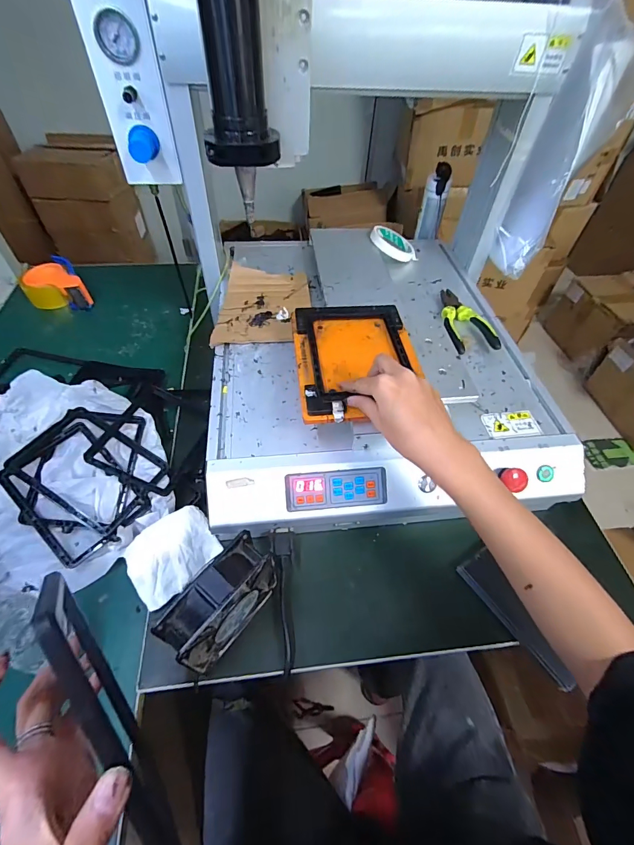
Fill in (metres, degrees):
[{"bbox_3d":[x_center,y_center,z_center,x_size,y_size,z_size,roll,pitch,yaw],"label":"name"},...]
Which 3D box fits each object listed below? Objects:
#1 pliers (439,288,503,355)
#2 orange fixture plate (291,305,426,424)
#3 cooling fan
[{"bbox_3d":[0.233,-0.167,0.596,0.073,0.016,0.147,-3,52,-6],"label":"pliers"},{"bbox_3d":[0.052,-0.086,0.470,0.154,0.018,0.196,-3,52,-6],"label":"orange fixture plate"},{"bbox_3d":[-0.096,0.188,0.390,0.041,0.126,0.117,33,57,21],"label":"cooling fan"}]

